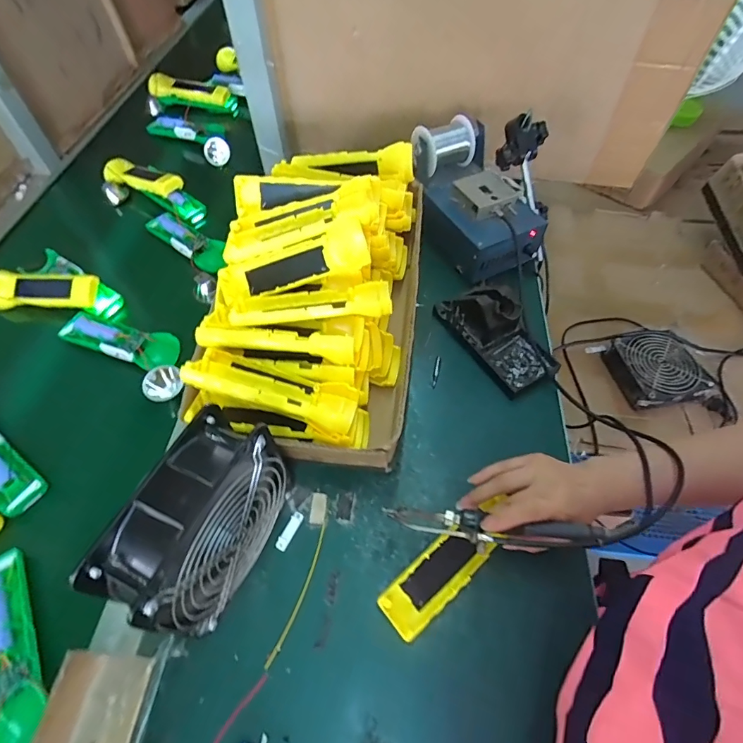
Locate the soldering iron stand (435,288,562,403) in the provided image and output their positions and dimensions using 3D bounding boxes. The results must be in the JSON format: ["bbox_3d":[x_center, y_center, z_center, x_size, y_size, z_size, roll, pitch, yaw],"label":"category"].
[{"bbox_3d":[0.153,-0.054,0.523,0.077,0.069,0.153,-26,59,-16],"label":"soldering iron stand"}]

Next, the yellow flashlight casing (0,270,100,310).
[{"bbox_3d":[-0.452,-0.107,0.585,0.163,0.039,0.046,4,56,4],"label":"yellow flashlight casing"}]

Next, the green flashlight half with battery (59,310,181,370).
[{"bbox_3d":[-0.318,-0.042,0.545,0.163,0.018,0.050,18,58,13],"label":"green flashlight half with battery"}]

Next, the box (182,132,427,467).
[{"bbox_3d":[-0.055,-0.098,0.498,0.212,0.162,0.393,4,56,5],"label":"box"}]

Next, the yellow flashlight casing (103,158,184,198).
[{"bbox_3d":[-0.382,-0.324,0.718,0.160,0.031,0.045,27,60,18],"label":"yellow flashlight casing"}]

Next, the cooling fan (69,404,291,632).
[{"bbox_3d":[-0.132,0.124,0.356,0.066,0.150,0.152,20,58,14],"label":"cooling fan"}]

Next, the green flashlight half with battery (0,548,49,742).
[{"bbox_3d":[-0.305,0.230,0.363,0.047,0.025,0.161,-26,59,-15],"label":"green flashlight half with battery"}]

